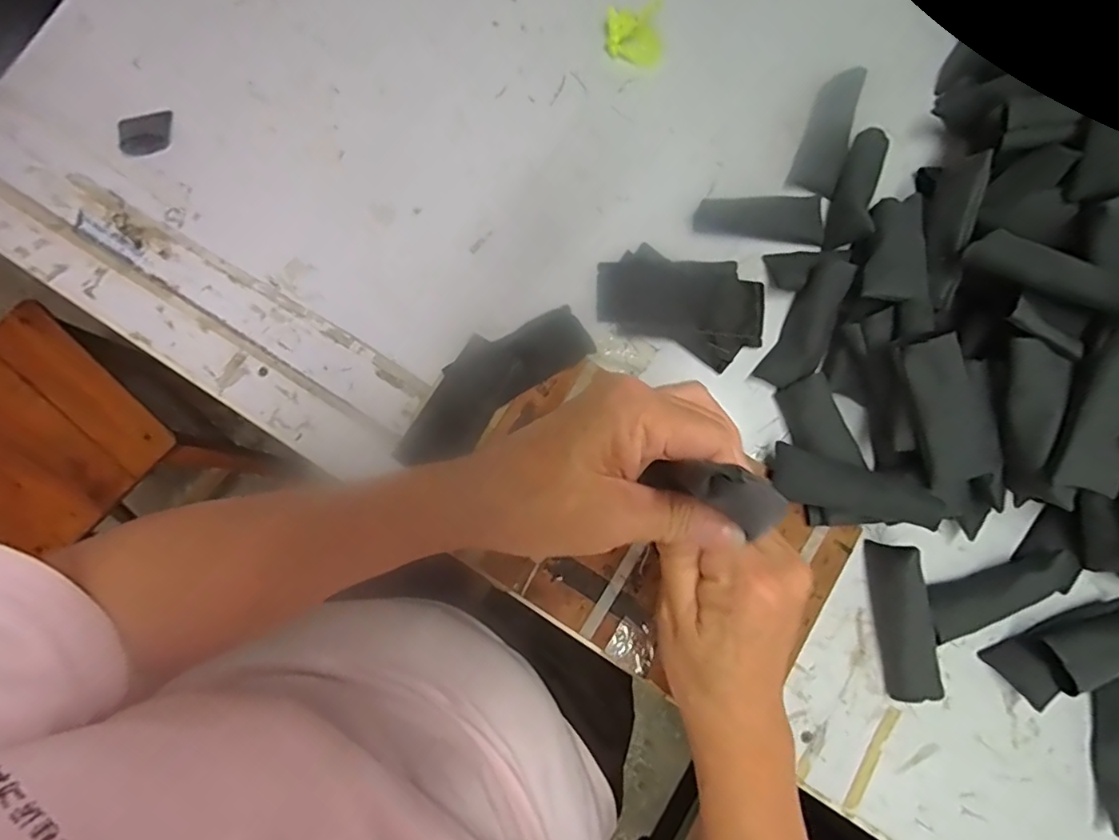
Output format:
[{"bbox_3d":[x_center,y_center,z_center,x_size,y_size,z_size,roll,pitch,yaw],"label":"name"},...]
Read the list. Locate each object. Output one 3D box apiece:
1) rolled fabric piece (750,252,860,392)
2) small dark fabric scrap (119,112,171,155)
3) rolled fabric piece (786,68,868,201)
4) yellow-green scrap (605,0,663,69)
[{"bbox_3d":[0.191,-0.073,0.419,0.034,0.026,0.102,25,100,5],"label":"rolled fabric piece"},{"bbox_3d":[-0.358,-0.249,0.470,0.043,0.007,0.036,-22,80,-4],"label":"small dark fabric scrap"},{"bbox_3d":[0.230,-0.243,0.459,0.036,0.028,0.102,21,80,4],"label":"rolled fabric piece"},{"bbox_3d":[0.067,-0.342,0.478,0.051,0.031,0.042,10,79,2],"label":"yellow-green scrap"}]

